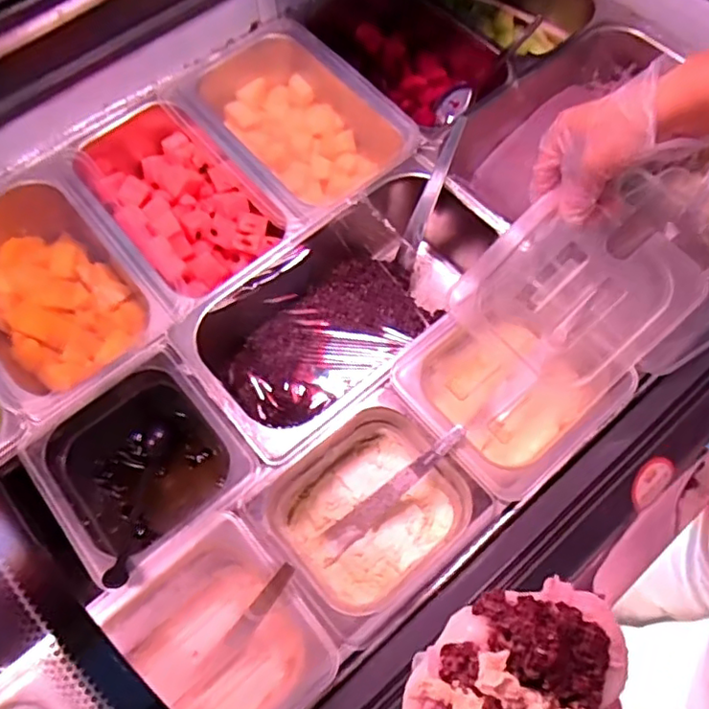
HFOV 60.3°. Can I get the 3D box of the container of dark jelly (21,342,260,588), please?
[{"bbox_3d":[-0.189,0.106,0.578,0.161,0.098,0.168,-38,70,-15],"label":"container of dark jelly"}]

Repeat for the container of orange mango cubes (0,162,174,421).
[{"bbox_3d":[-0.310,-0.058,0.630,0.171,0.088,0.248,-39,70,-15],"label":"container of orange mango cubes"}]

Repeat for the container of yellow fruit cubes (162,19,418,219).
[{"bbox_3d":[-0.070,-0.259,0.721,0.176,0.093,0.265,-42,71,-16],"label":"container of yellow fruit cubes"}]

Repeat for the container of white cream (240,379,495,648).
[{"bbox_3d":[0.016,0.143,0.549,0.176,0.092,0.152,-39,70,-15],"label":"container of white cream"}]

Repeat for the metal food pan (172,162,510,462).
[{"bbox_3d":[-0.012,-0.045,0.632,0.184,0.104,0.327,40,72,18],"label":"metal food pan"}]

